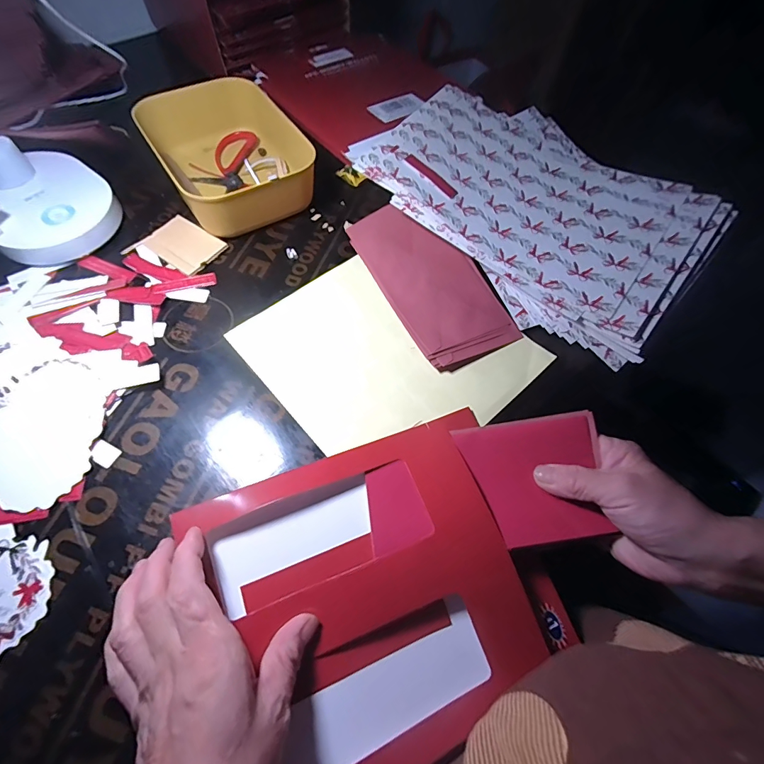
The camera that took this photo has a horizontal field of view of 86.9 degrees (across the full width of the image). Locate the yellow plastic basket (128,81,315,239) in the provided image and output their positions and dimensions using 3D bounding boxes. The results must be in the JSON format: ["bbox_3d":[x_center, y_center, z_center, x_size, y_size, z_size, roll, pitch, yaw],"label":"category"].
[{"bbox_3d":[-0.161,-0.241,0.435,0.135,0.057,0.190,-29,67,-18],"label":"yellow plastic basket"}]

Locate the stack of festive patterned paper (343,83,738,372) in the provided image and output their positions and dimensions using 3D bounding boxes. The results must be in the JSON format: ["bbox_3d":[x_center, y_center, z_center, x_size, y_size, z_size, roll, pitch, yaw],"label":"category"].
[{"bbox_3d":[0.158,-0.187,0.417,0.327,0.060,0.231,40,66,17],"label":"stack of festive patterned paper"}]

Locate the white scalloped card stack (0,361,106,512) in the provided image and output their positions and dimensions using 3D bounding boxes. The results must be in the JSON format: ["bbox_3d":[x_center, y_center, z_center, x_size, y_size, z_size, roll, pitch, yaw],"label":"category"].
[{"bbox_3d":[-0.256,0.037,0.305,0.079,0.011,0.110,1,61,-3],"label":"white scalloped card stack"}]

